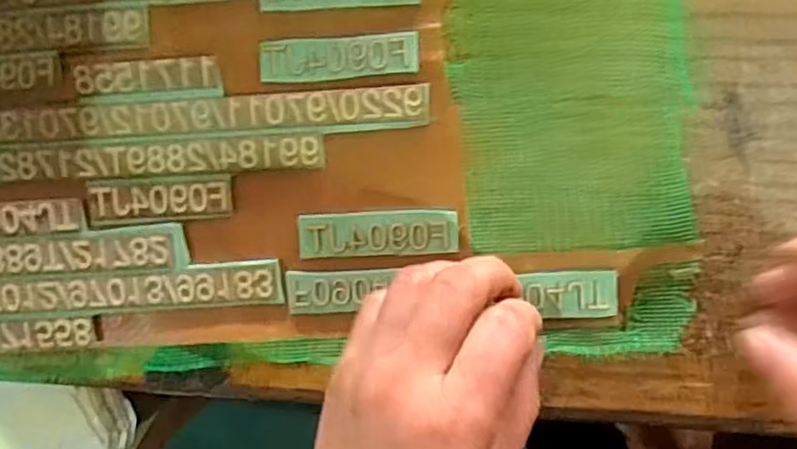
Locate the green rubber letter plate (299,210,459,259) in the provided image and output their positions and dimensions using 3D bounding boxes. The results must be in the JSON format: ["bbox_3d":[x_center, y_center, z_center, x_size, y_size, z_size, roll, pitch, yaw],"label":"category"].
[{"bbox_3d":[-0.009,0.004,0.308,0.072,0.005,0.020,-2,98,5],"label":"green rubber letter plate"}]

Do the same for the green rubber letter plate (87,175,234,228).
[{"bbox_3d":[-0.113,-0.010,0.312,0.070,0.004,0.020,-2,98,5],"label":"green rubber letter plate"}]

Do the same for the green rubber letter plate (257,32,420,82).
[{"bbox_3d":[-0.026,-0.073,0.295,0.070,0.004,0.019,-2,98,5],"label":"green rubber letter plate"}]

